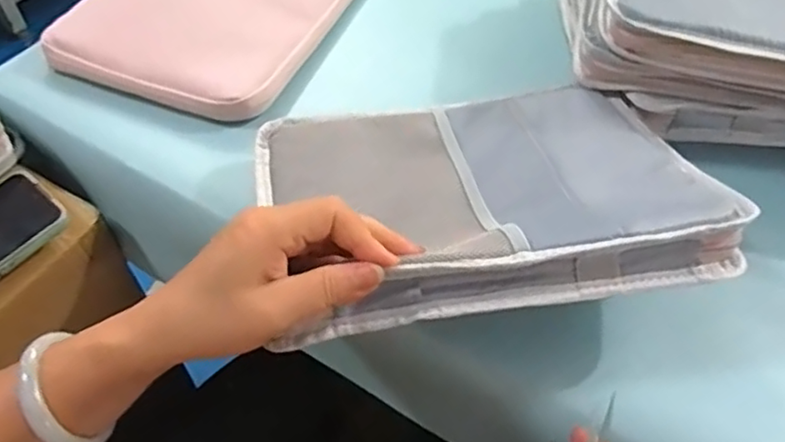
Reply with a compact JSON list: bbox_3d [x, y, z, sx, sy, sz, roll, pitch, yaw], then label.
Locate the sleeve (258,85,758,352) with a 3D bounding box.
[{"bbox_3d":[0.056,-0.024,0.420,0.274,0.031,0.207,-9,38,-6],"label":"sleeve"}]

